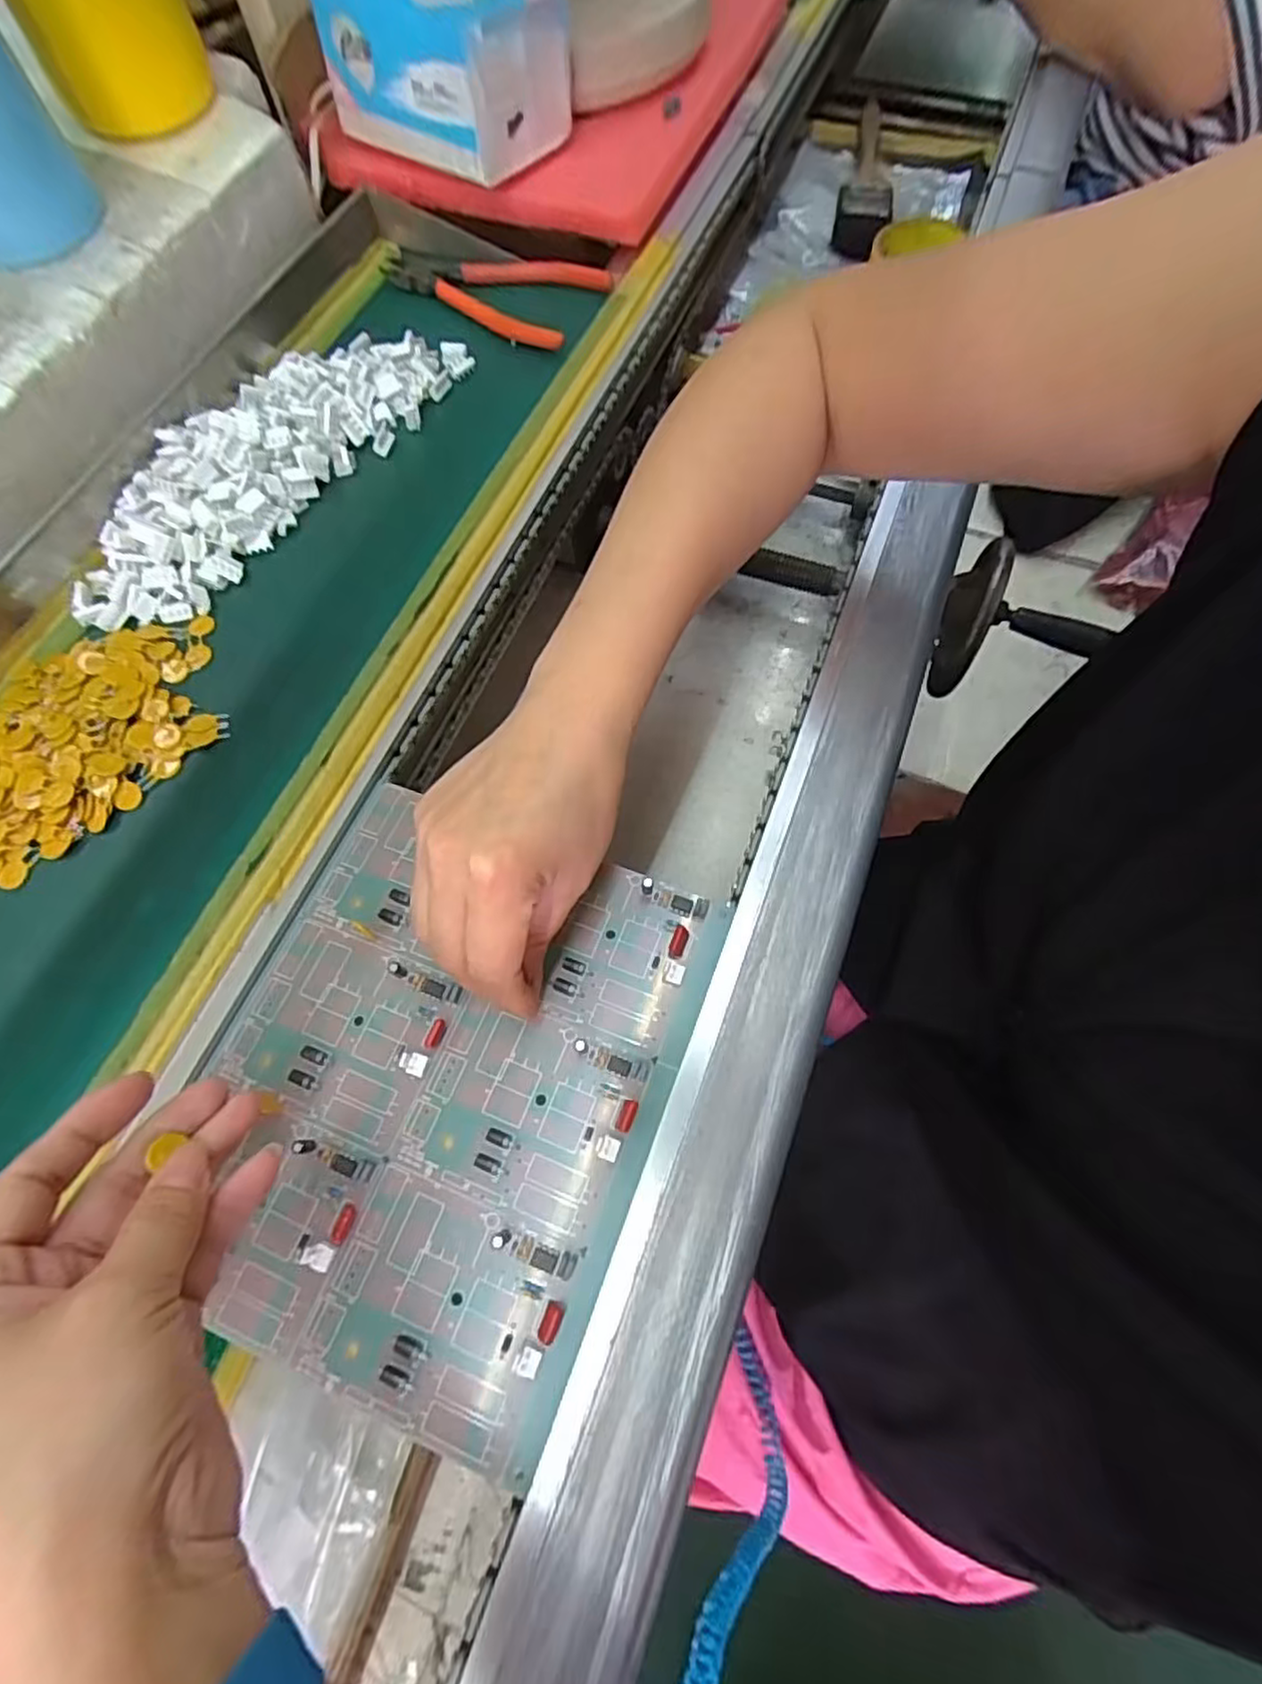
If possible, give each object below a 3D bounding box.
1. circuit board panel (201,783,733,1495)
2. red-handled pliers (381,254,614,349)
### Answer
[{"bbox_3d":[-0.077,0.093,0.287,0.178,0.006,0.213,20,68,8],"label":"circuit board panel"},{"bbox_3d":[-0.100,-0.376,0.477,0.163,0.020,0.070,26,69,11],"label":"red-handled pliers"}]

